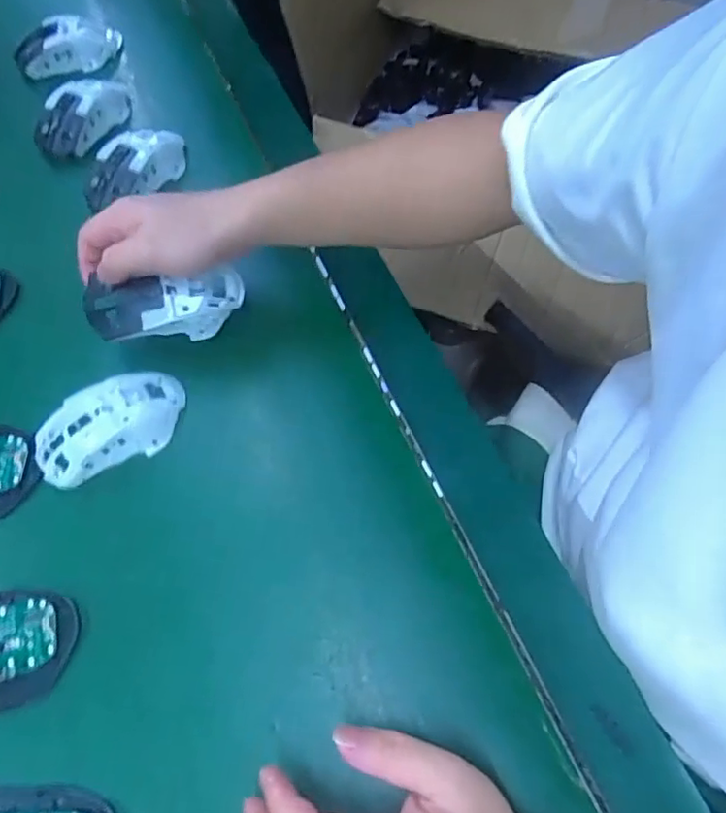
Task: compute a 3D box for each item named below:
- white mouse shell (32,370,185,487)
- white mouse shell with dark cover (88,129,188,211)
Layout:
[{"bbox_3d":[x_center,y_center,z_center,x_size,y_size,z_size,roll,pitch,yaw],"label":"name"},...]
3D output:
[{"bbox_3d":[-0.193,0.013,0.450,0.113,0.031,0.059,-26,65,-10],"label":"white mouse shell"},{"bbox_3d":[-0.225,-0.237,0.578,0.111,0.036,0.057,-41,68,-16],"label":"white mouse shell with dark cover"}]

